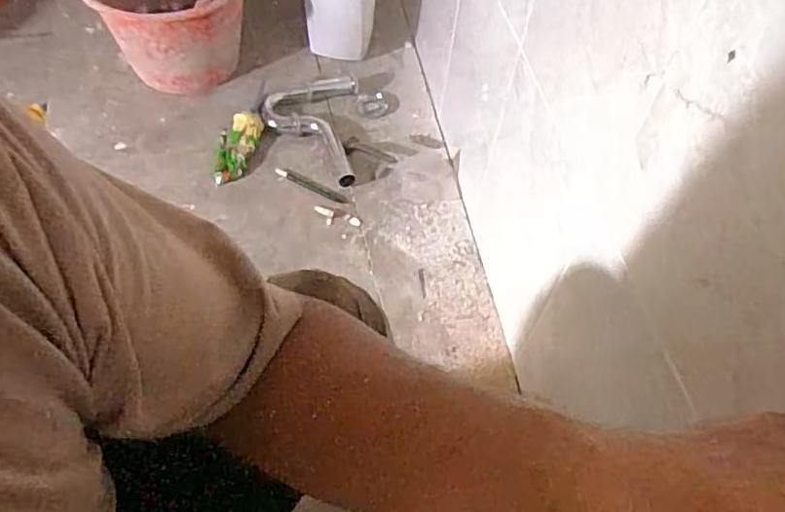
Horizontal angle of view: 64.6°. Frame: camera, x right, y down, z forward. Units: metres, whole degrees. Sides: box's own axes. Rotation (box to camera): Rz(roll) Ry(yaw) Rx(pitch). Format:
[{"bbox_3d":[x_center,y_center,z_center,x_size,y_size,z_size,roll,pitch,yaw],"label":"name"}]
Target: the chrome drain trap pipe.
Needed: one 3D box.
[{"bbox_3d":[-0.150,-0.233,1.123,0.174,0.037,0.257,1,55,-3],"label":"chrome drain trap pipe"}]

